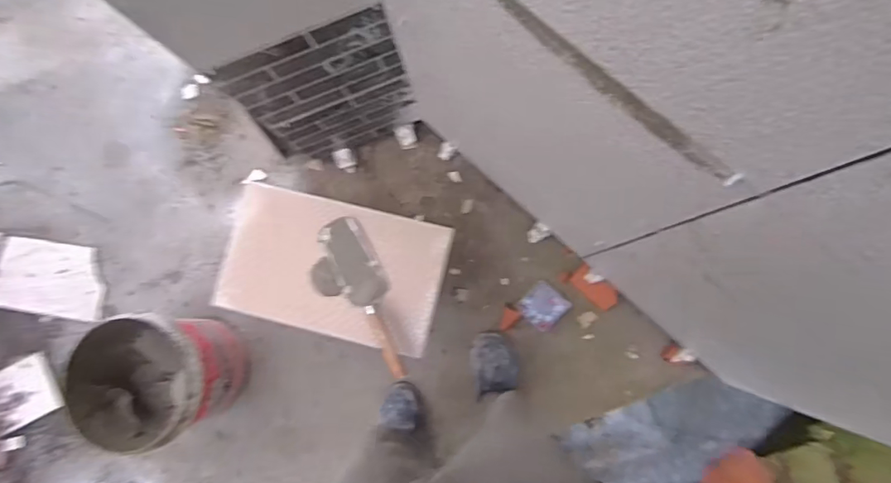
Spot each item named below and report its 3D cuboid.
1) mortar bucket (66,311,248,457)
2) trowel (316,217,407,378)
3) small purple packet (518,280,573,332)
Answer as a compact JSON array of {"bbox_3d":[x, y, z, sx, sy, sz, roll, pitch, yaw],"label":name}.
[{"bbox_3d":[-0.725,0.340,1.318,0.306,0.309,0.293,0,84,4],"label":"mortar bucket"},{"bbox_3d":[-0.171,0.120,1.113,0.099,0.059,0.375,-27,83,1],"label":"trowel"},{"bbox_3d":[0.283,0.189,1.470,0.116,0.043,0.116,40,88,7],"label":"small purple packet"}]

